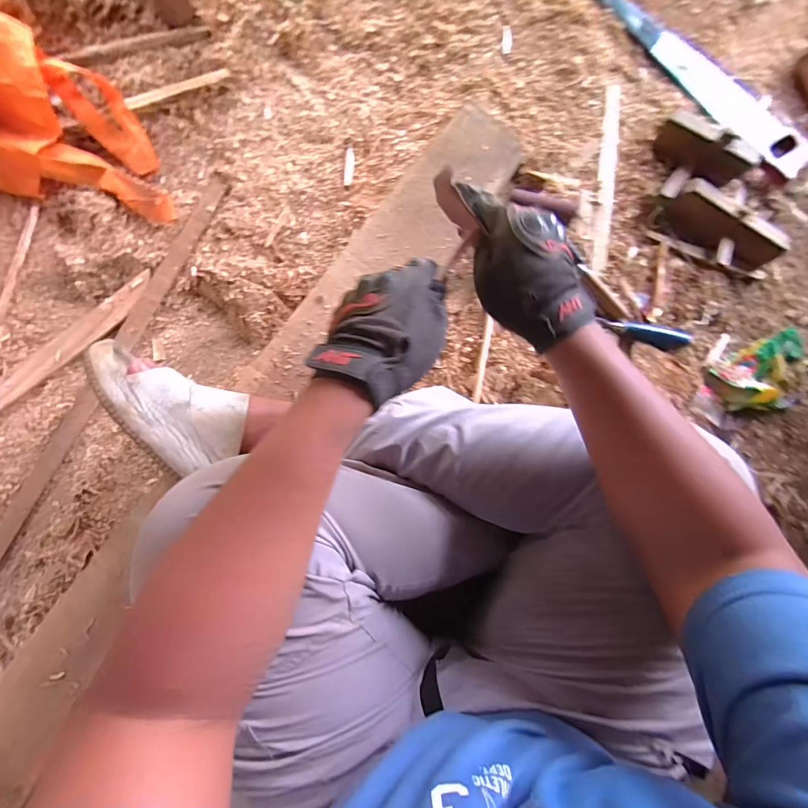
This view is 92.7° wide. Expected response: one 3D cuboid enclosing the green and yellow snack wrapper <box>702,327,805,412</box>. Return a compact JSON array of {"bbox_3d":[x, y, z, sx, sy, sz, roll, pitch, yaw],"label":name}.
[{"bbox_3d":[0.562,-0.055,0.608,0.158,0.040,0.125,-2,85,-5],"label":"green and yellow snack wrapper"}]

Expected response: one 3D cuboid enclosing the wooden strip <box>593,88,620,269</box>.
[{"bbox_3d":[0.330,-0.367,0.623,0.026,0.008,0.318,8,84,-5],"label":"wooden strip"}]

